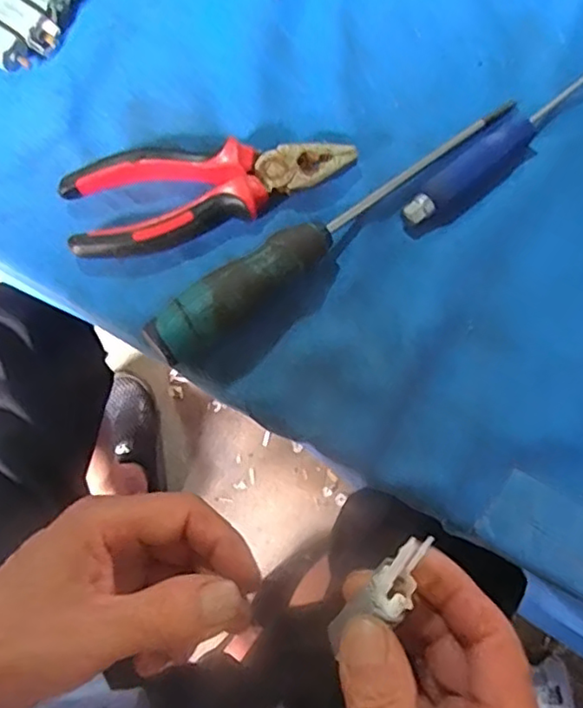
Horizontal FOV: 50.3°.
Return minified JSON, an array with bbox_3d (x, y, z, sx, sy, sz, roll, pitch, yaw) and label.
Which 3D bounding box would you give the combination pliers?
[{"bbox_3d":[-0.043,-0.086,0.334,0.152,0.019,0.051,-8,77,-4],"label":"combination pliers"}]

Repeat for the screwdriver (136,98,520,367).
[{"bbox_3d":[0.025,-0.076,0.328,0.237,0.028,0.025,-40,81,-10],"label":"screwdriver"}]

